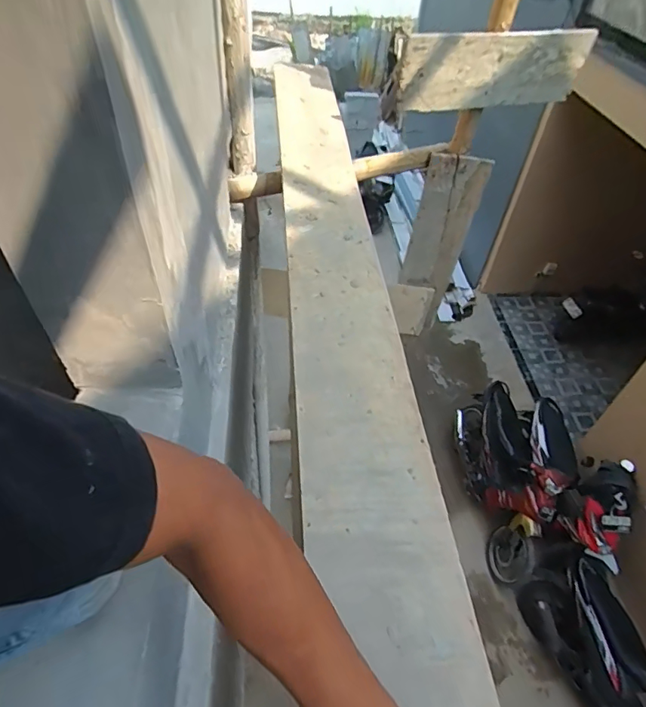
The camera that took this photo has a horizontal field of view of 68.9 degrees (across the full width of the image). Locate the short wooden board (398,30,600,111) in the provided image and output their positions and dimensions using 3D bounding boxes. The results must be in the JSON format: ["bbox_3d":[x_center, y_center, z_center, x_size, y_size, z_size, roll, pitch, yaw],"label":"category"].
[{"bbox_3d":[0.437,-0.712,1.195,0.537,0.188,0.028,-13,61,-16],"label":"short wooden board"}]

